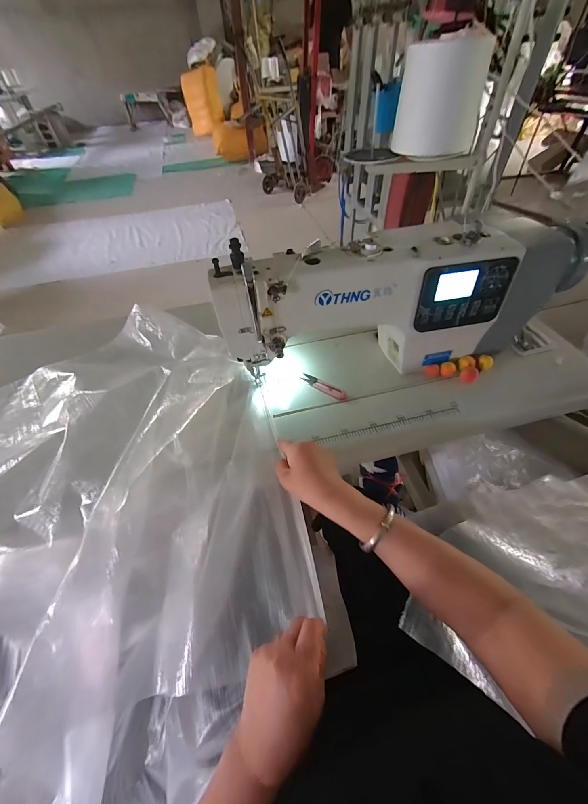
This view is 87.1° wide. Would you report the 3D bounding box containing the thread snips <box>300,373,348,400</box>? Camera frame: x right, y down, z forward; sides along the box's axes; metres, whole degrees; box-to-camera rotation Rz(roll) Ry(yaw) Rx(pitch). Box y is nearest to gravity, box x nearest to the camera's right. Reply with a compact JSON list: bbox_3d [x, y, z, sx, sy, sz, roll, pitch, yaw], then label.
[{"bbox_3d":[0.056,-0.030,0.593,0.103,0.018,0.024,34,59,26],"label":"thread snips"}]

